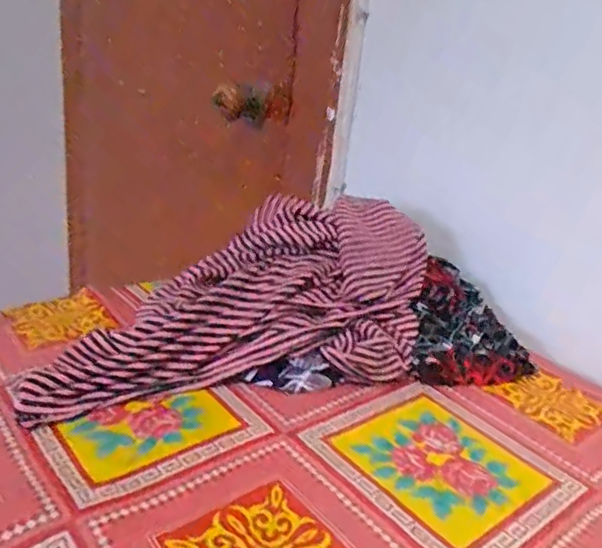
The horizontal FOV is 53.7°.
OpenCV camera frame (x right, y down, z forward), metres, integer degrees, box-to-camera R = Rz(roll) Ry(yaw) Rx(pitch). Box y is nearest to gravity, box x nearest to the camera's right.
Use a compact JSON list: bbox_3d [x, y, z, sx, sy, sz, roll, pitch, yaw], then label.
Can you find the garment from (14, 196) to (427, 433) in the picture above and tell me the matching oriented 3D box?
[{"bbox_3d":[-0.037,0.031,0.509,0.386,0.103,0.178,-22,33,-26],"label":"garment"}]

